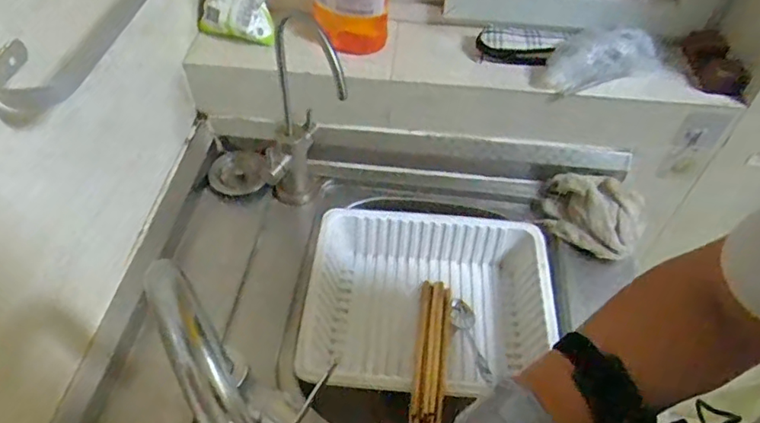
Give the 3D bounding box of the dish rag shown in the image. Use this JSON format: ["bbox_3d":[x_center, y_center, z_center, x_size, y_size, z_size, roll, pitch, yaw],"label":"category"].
[{"bbox_3d":[0.278,-0.002,0.710,0.134,0.048,0.101,31,55,22],"label":"dish rag"}]

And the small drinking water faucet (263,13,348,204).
[{"bbox_3d":[-0.101,-0.096,0.628,0.082,0.282,0.152,-13,51,-14],"label":"small drinking water faucet"}]

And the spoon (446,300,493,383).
[{"bbox_3d":[0.112,0.160,0.657,0.032,0.023,0.147,-3,25,-5],"label":"spoon"}]

